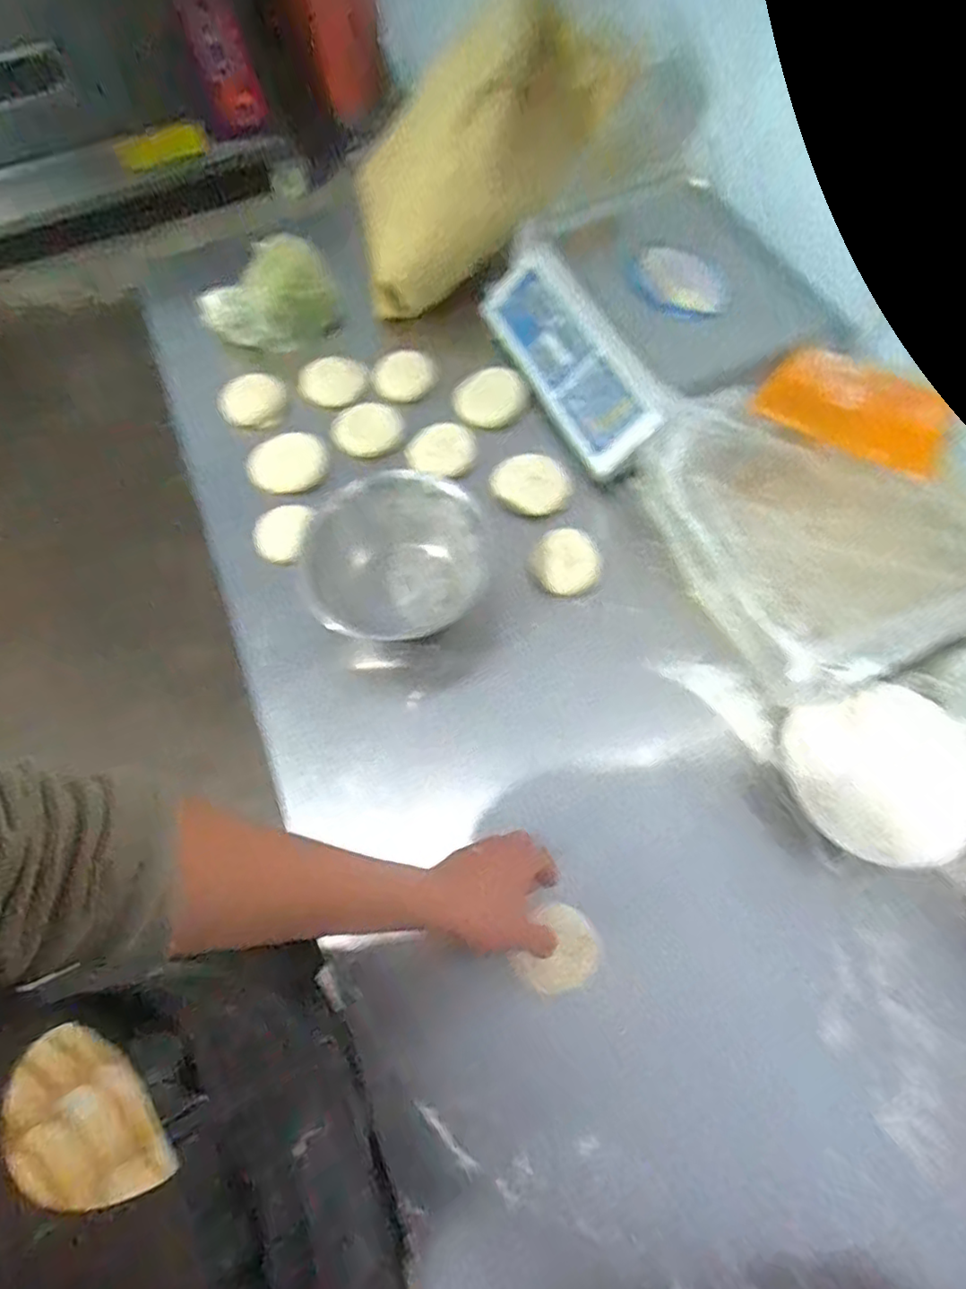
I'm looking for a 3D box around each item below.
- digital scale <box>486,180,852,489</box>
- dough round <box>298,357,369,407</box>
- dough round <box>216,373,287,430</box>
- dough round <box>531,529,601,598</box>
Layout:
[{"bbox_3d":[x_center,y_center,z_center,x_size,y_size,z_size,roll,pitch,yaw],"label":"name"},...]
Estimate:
[{"bbox_3d":[0.208,-0.422,0.826,0.317,0.119,0.365,-25,67,-8],"label":"digital scale"},{"bbox_3d":[-0.210,-0.371,0.889,0.092,0.032,0.069,-21,67,-6],"label":"dough round"},{"bbox_3d":[-0.326,-0.348,0.895,0.090,0.031,0.091,-1,66,2],"label":"dough round"},{"bbox_3d":[0.097,-0.095,0.743,0.076,0.027,0.076,-1,66,2],"label":"dough round"}]

